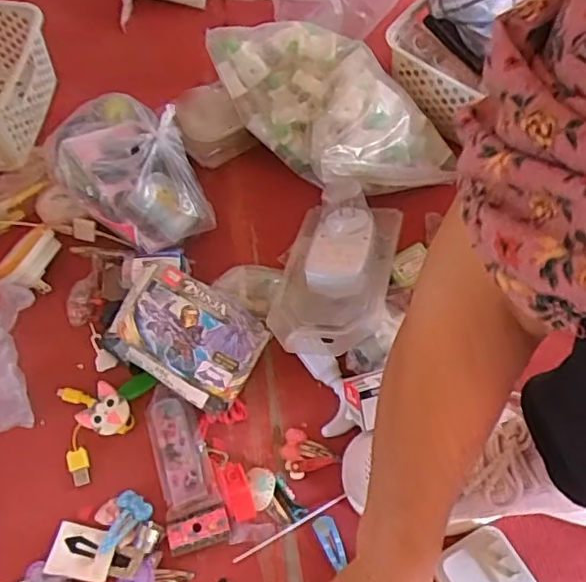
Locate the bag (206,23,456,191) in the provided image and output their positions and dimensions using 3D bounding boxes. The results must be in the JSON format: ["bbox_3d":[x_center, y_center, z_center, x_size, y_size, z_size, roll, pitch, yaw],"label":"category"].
[{"bbox_3d":[0.045,-0.196,0.641,0.167,0.085,0.230,-30,62,-15],"label":"bag"}]

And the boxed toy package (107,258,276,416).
[{"bbox_3d":[-0.096,0.041,0.533,0.124,0.029,0.092,32,64,-9],"label":"boxed toy package"}]

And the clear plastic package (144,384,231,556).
[{"bbox_3d":[-0.093,0.146,0.514,0.049,0.006,0.137,-15,59,-7],"label":"clear plastic package"}]

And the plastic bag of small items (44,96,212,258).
[{"bbox_3d":[-0.166,-0.124,0.619,0.130,0.073,0.181,-31,63,-16],"label":"plastic bag of small items"}]

